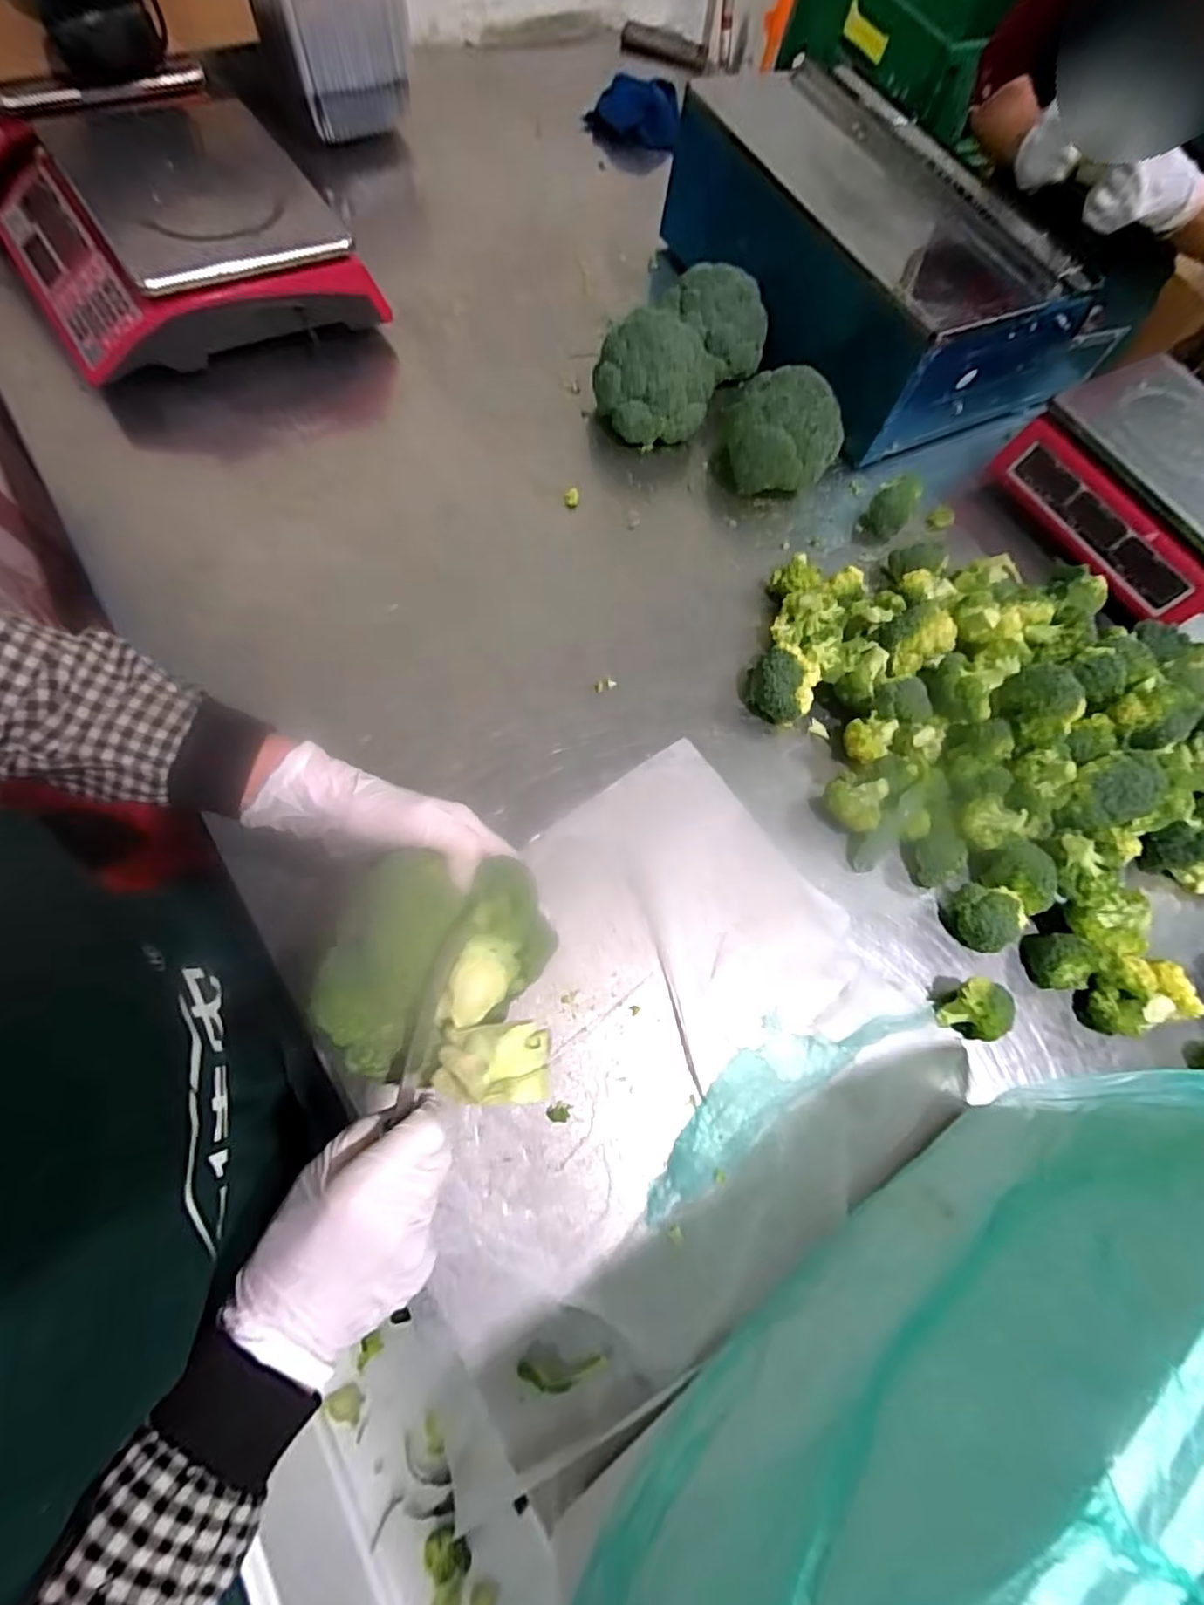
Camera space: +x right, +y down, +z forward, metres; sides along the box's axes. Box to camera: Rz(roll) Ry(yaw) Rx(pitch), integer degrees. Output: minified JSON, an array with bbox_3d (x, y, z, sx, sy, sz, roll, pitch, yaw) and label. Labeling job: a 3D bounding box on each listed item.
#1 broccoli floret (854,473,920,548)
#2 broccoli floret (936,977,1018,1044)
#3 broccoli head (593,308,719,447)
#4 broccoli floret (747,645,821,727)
[{"bbox_3d":[0.342,-0.348,0.742,0.051,0.054,0.074,36,68,8],"label":"broccoli floret"},{"bbox_3d":[0.316,0.171,0.523,0.050,0.040,0.043,27,67,5],"label":"broccoli floret"},{"bbox_3d":[0.065,-0.489,0.724,0.129,0.104,0.099,-23,72,-15],"label":"broccoli head"},{"bbox_3d":[0.180,-0.119,0.618,0.066,0.051,0.067,26,67,4],"label":"broccoli floret"}]

